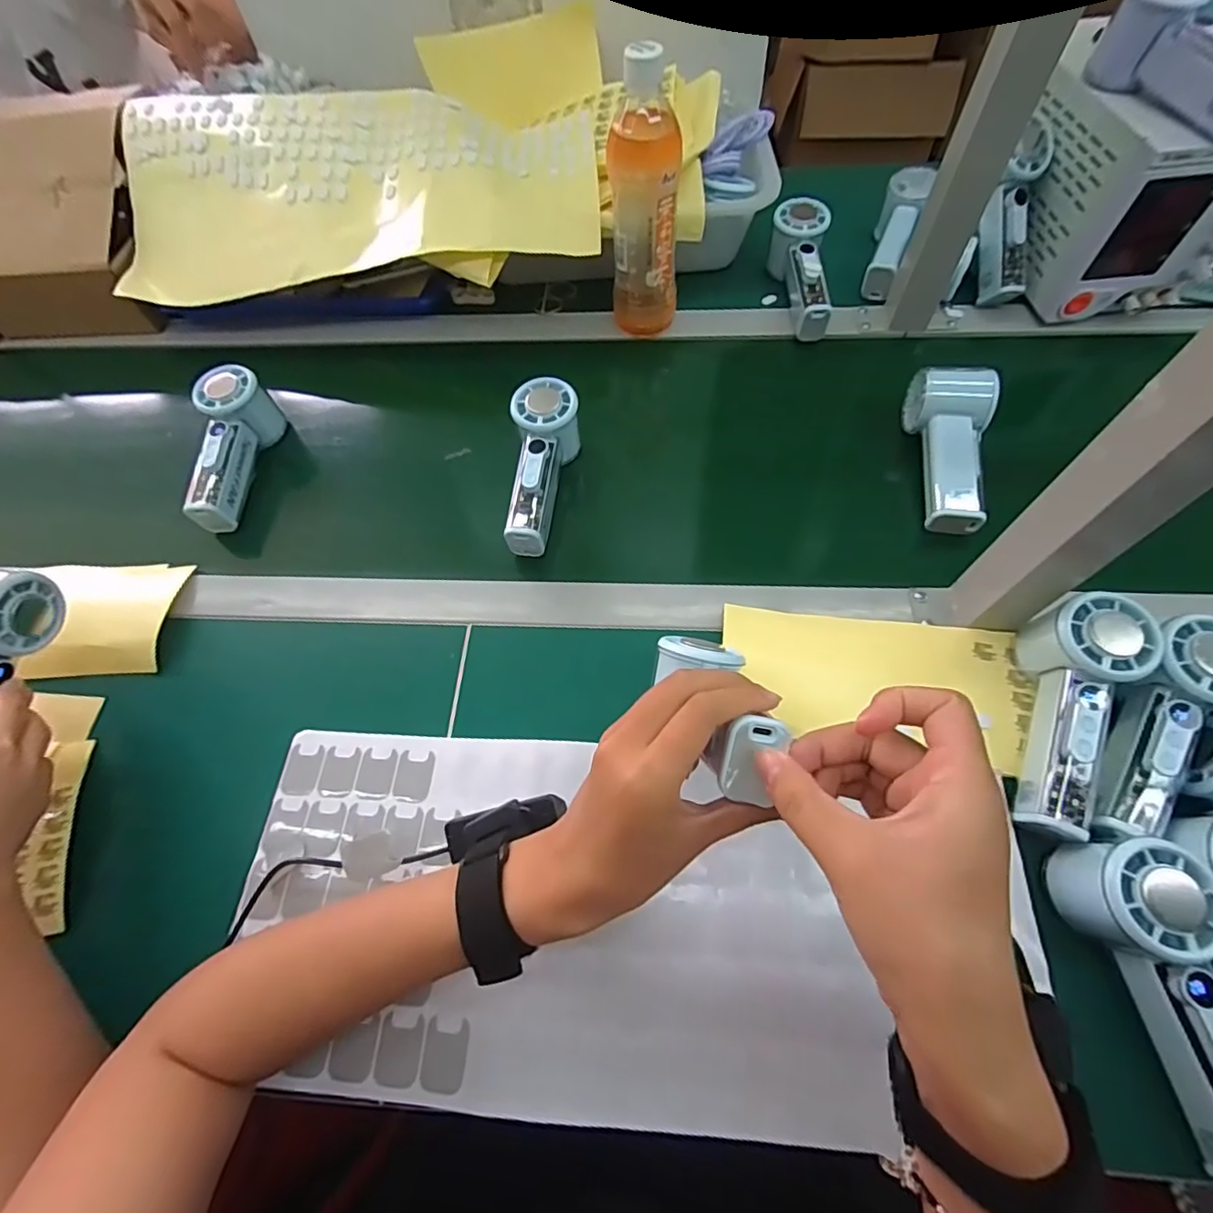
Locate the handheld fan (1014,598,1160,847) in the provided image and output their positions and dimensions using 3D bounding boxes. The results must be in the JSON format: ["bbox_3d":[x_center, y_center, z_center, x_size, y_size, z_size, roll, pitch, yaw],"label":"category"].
[{"bbox_3d":[0.298,0.070,0.363,0.057,0.059,0.156,18,80,13],"label":"handheld fan"}]

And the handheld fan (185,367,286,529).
[{"bbox_3d":[-0.353,-0.144,0.514,0.054,0.057,0.152,3,62,5],"label":"handheld fan"}]

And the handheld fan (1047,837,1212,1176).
[{"bbox_3d":[0.300,0.206,0.298,0.060,0.057,0.155,-10,74,-2],"label":"handheld fan"}]

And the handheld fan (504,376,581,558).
[{"bbox_3d":[-0.059,-0.118,0.492,0.053,0.052,0.155,6,76,7],"label":"handheld fan"}]

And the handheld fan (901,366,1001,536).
[{"bbox_3d":[0.294,-0.133,0.477,0.056,0.044,0.150,5,75,6],"label":"handheld fan"}]

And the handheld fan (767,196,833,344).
[{"bbox_3d":[0.209,-0.348,0.592,0.049,0.059,0.150,-4,77,1],"label":"handheld fan"}]

